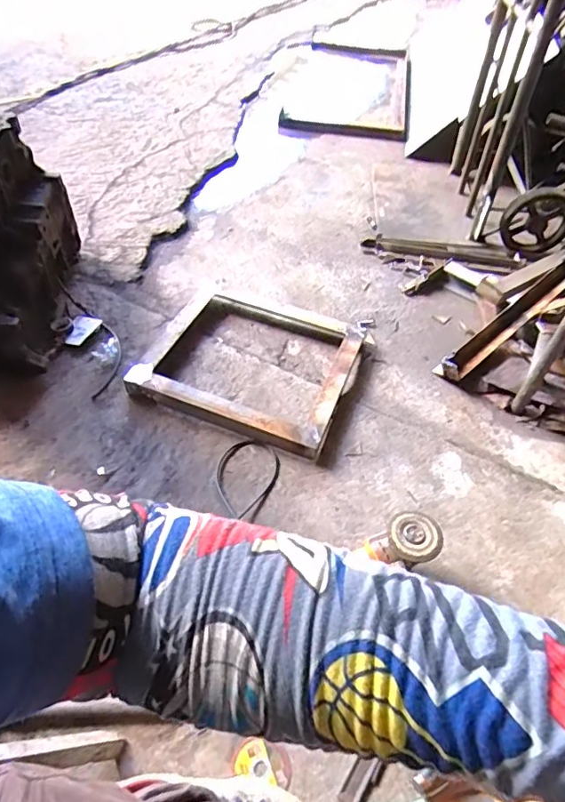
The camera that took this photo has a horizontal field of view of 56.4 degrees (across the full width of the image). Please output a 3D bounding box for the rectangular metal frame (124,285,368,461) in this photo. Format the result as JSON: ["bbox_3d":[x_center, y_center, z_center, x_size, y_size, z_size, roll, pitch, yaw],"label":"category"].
[{"bbox_3d":[-0.055,-0.094,1.107,0.401,0.069,0.378,19,51,11],"label":"rectangular metal frame"}]

